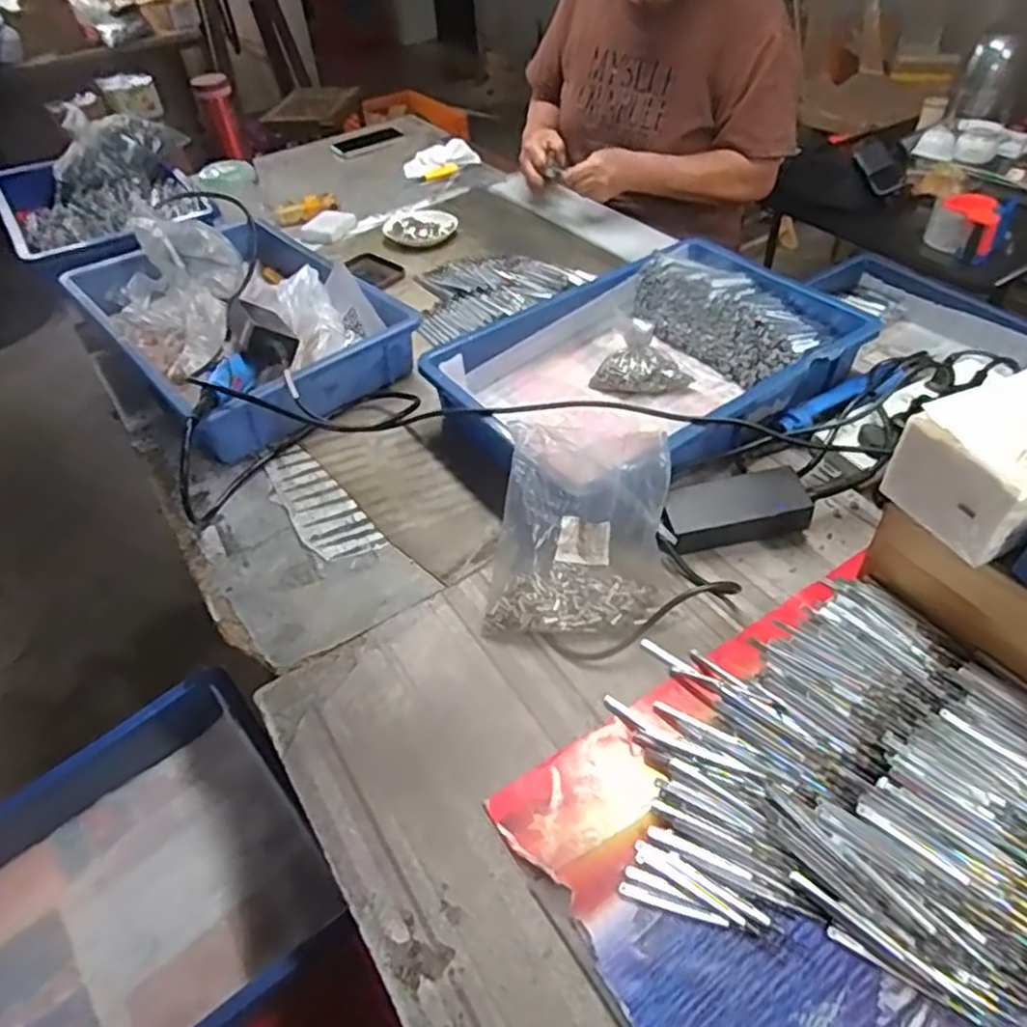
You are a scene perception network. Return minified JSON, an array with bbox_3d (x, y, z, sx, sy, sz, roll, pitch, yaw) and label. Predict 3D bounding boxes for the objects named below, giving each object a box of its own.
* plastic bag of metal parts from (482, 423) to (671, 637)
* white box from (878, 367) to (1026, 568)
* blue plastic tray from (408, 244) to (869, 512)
[{"bbox_3d":[0.054,0.013,0.599,0.149,0.126,0.138,0,46,5],"label":"plastic bag of metal parts"},{"bbox_3d":[0.374,-0.044,0.509,0.152,0.088,0.094,-18,47,-12],"label":"white box"},{"bbox_3d":[0.147,-0.167,0.790,0.439,0.091,0.288,-26,49,-18],"label":"blue plastic tray"}]

